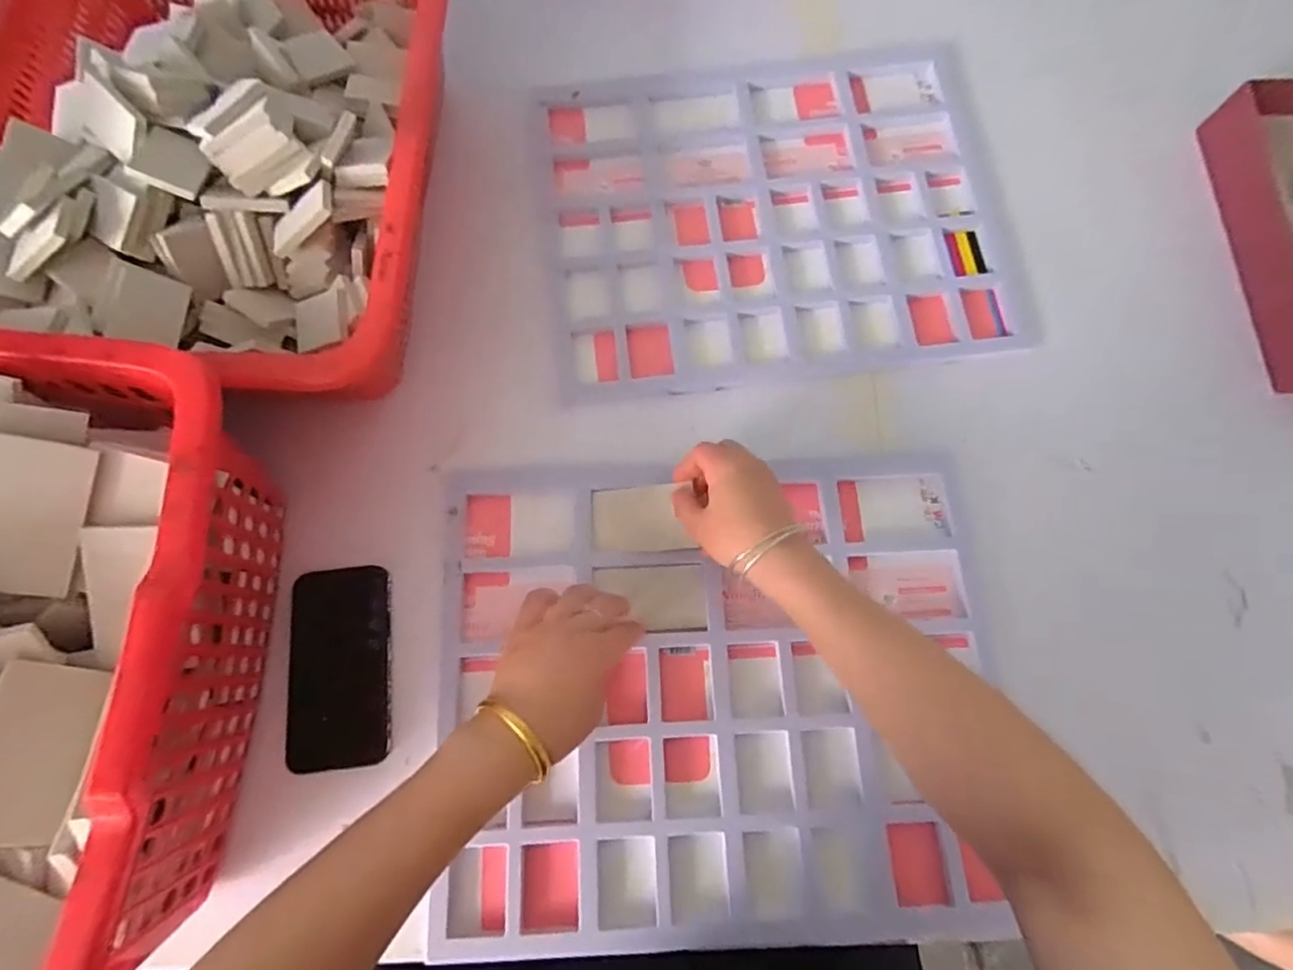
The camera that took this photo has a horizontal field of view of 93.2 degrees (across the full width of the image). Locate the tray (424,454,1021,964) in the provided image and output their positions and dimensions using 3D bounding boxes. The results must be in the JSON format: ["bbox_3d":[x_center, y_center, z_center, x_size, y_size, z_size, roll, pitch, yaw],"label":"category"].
[{"bbox_3d":[0.053,0.149,0.471,0.412,0.029,0.346,-2,74,-2],"label":"tray"}]

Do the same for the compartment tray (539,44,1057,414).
[{"bbox_3d":[0.121,-0.267,0.592,0.431,0.021,0.351,-6,75,-4],"label":"compartment tray"}]

